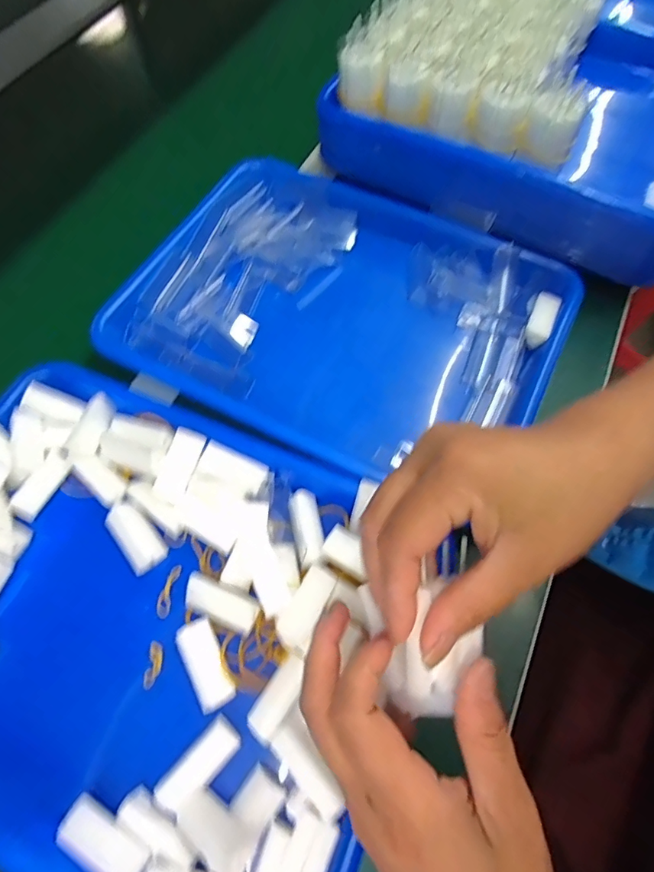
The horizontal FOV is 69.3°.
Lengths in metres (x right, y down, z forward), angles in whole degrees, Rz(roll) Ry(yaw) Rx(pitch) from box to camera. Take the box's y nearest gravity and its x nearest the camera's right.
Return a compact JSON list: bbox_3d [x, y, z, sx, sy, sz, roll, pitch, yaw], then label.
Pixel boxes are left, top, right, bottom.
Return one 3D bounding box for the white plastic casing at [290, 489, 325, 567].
[{"bbox_3d":[-0.013,0.058,0.307,0.017,0.013,0.049,-11,64,-5],"label":"white plastic casing"}]

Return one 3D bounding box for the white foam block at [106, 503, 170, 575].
[{"bbox_3d":[-0.127,0.066,0.313,0.023,0.010,0.047,-37,69,-16],"label":"white foam block"}]

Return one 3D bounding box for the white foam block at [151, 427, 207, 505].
[{"bbox_3d":[-0.098,0.018,0.316,0.020,0.010,0.049,17,65,9],"label":"white foam block"}]

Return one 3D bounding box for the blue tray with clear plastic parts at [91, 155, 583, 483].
[{"bbox_3d":[0.012,-0.096,0.407,0.334,0.067,0.252,26,67,13],"label":"blue tray with clear plastic parts"}]

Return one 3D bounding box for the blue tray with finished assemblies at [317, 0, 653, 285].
[{"bbox_3d":[0.197,-0.316,0.432,0.323,0.096,0.277,28,67,14],"label":"blue tray with finished assemblies"}]

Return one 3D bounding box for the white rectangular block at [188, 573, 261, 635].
[{"bbox_3d":[-0.064,0.102,0.291,0.047,0.009,0.022,23,85,9],"label":"white rectangular block"}]

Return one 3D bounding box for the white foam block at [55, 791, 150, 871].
[{"bbox_3d":[-0.111,0.204,0.237,0.048,0.008,0.021,27,48,14],"label":"white foam block"}]

